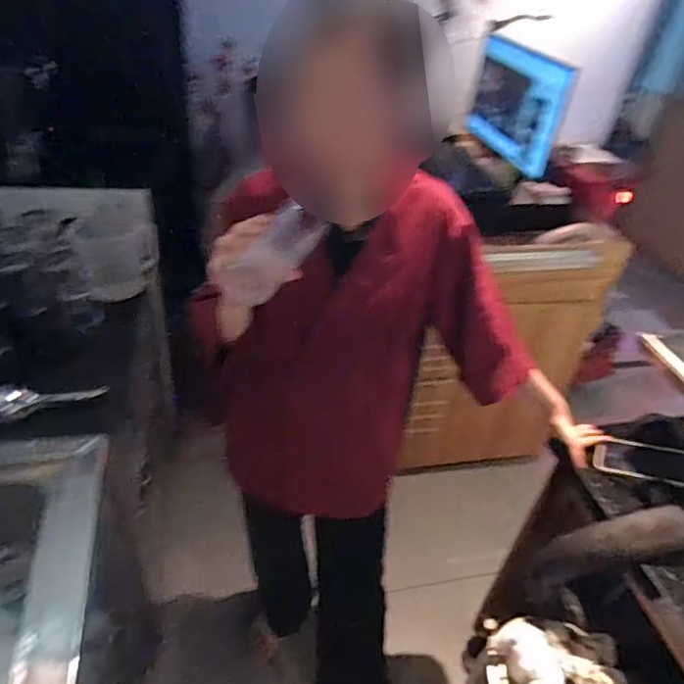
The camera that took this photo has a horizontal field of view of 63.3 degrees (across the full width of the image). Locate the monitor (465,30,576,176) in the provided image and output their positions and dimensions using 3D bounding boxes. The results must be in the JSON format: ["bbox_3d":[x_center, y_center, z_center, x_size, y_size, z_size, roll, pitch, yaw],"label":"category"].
[{"bbox_3d":[0.540,-0.734,1.730,0.064,0.308,0.501,-3,38,-13],"label":"monitor"}]

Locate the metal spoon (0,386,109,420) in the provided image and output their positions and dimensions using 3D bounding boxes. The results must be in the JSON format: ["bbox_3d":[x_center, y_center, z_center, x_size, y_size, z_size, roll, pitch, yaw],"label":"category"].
[{"bbox_3d":[-0.544,0.113,1.058,0.037,0.064,0.220,28,12,26],"label":"metal spoon"}]

